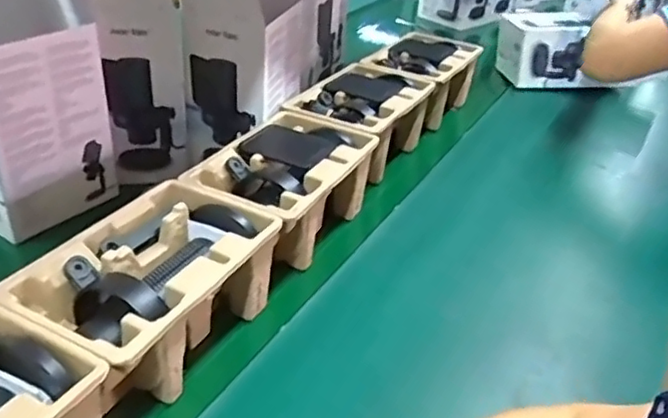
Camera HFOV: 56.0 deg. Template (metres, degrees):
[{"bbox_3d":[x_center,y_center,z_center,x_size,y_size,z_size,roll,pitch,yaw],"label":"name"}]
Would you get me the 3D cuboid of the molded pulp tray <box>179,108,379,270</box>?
[{"bbox_3d":[-0.060,-0.023,0.763,0.149,0.097,0.232,18,36,20],"label":"molded pulp tray"}]

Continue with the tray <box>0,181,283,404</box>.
[{"bbox_3d":[-0.166,0.079,0.586,0.144,0.101,0.223,21,37,23],"label":"tray"}]

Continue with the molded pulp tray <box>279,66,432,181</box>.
[{"bbox_3d":[0.044,-0.130,0.945,0.146,0.099,0.232,18,36,20],"label":"molded pulp tray"}]

